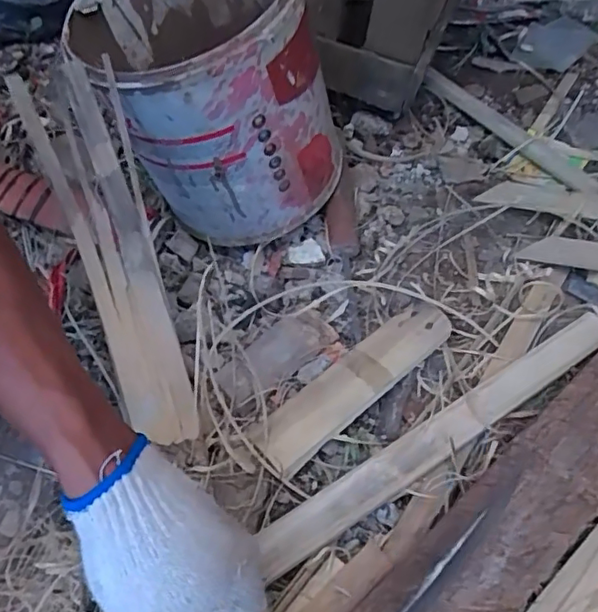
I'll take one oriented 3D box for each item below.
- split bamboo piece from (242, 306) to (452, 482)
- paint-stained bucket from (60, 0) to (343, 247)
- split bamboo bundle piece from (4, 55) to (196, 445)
[{"bbox_3d":[0.042,0.060,0.451,0.184,0.023,0.045,-37,61,-20],"label":"split bamboo piece"},{"bbox_3d":[-0.073,-0.174,0.504,0.175,0.217,0.174,-2,55,2],"label":"paint-stained bucket"},{"bbox_3d":[-0.131,-0.034,0.417,0.064,0.030,0.267,-16,96,-7],"label":"split bamboo bundle piece"}]

